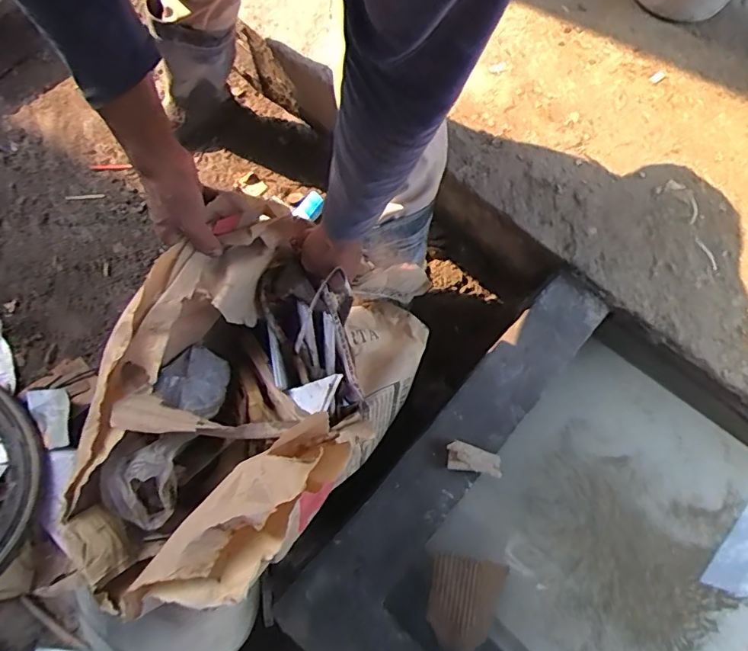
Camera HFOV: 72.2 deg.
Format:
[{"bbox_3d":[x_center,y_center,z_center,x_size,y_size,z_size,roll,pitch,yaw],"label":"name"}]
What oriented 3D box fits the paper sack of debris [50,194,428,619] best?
[{"bbox_3d":[-0.164,0.096,0.671,0.317,0.401,0.493,33,78,9],"label":"paper sack of debris"}]

